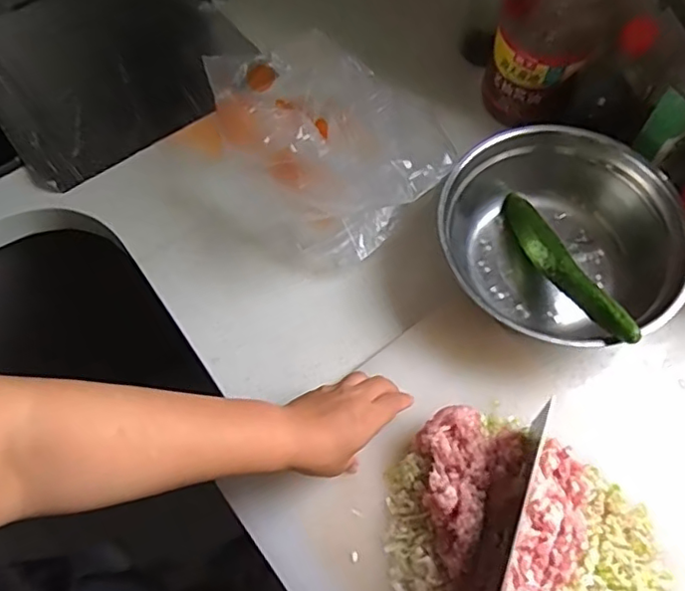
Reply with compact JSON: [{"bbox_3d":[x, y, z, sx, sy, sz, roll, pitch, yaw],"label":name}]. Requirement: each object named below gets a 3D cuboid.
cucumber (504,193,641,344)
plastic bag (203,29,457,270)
[{"bbox_3d":[0.234,-0.032,0.652,0.029,0.032,0.247,-16,42,-7],"label":"cucumber"},{"bbox_3d":[-0.029,-0.178,0.688,0.167,0.160,0.315,-33,69,-14],"label":"plastic bag"}]

